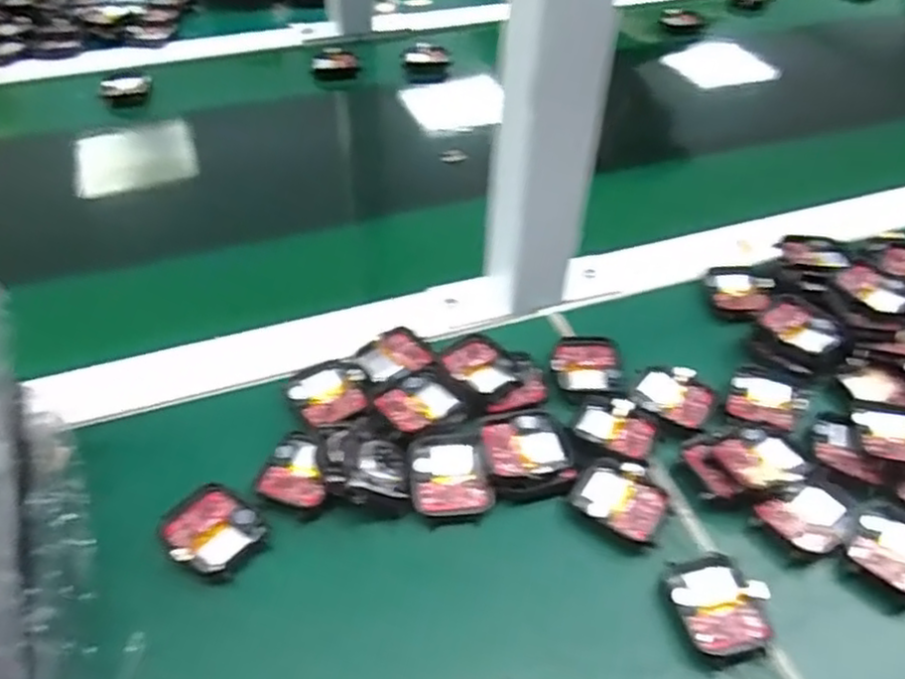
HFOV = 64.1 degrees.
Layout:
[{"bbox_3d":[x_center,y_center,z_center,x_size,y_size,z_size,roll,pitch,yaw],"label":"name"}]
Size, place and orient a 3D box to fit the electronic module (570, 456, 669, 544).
[{"bbox_3d":[0.084,0.077,0.353,0.043,0.009,0.036,29,51,25],"label":"electronic module"}]

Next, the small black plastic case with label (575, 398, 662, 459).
[{"bbox_3d":[0.087,0.046,0.382,0.041,0.004,0.035,22,49,20],"label":"small black plastic case with label"}]

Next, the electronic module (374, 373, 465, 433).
[{"bbox_3d":[-0.018,0.035,0.384,0.037,0.009,0.039,35,54,29],"label":"electronic module"}]

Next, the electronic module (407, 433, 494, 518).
[{"bbox_3d":[-0.002,0.068,0.362,0.037,0.010,0.043,-5,45,-7],"label":"electronic module"}]

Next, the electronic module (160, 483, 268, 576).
[{"bbox_3d":[-0.113,0.088,0.337,0.041,0.006,0.037,28,51,24],"label":"electronic module"}]

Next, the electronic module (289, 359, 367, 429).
[{"bbox_3d":[-0.067,0.029,0.398,0.041,0.007,0.046,-23,50,-22],"label":"electronic module"}]

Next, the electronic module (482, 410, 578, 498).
[{"bbox_3d":[0.037,0.057,0.364,0.039,0.011,0.046,-12,47,-13],"label":"electronic module"}]

